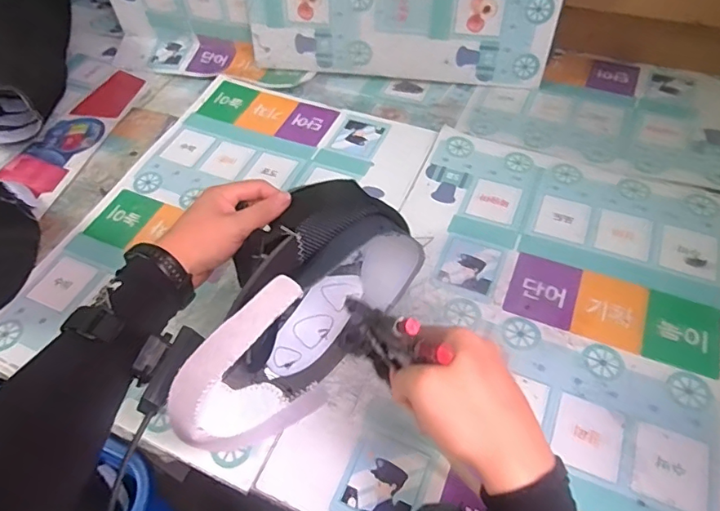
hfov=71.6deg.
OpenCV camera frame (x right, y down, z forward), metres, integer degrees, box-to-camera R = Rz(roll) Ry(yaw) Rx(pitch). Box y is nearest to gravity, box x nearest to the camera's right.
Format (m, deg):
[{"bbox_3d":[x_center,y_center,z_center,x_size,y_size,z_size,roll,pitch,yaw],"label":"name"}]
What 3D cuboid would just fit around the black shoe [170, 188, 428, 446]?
[{"bbox_3d":[-0.070,0.041,0.468,0.120,0.177,0.265,32,62,25],"label":"black shoe"}]

